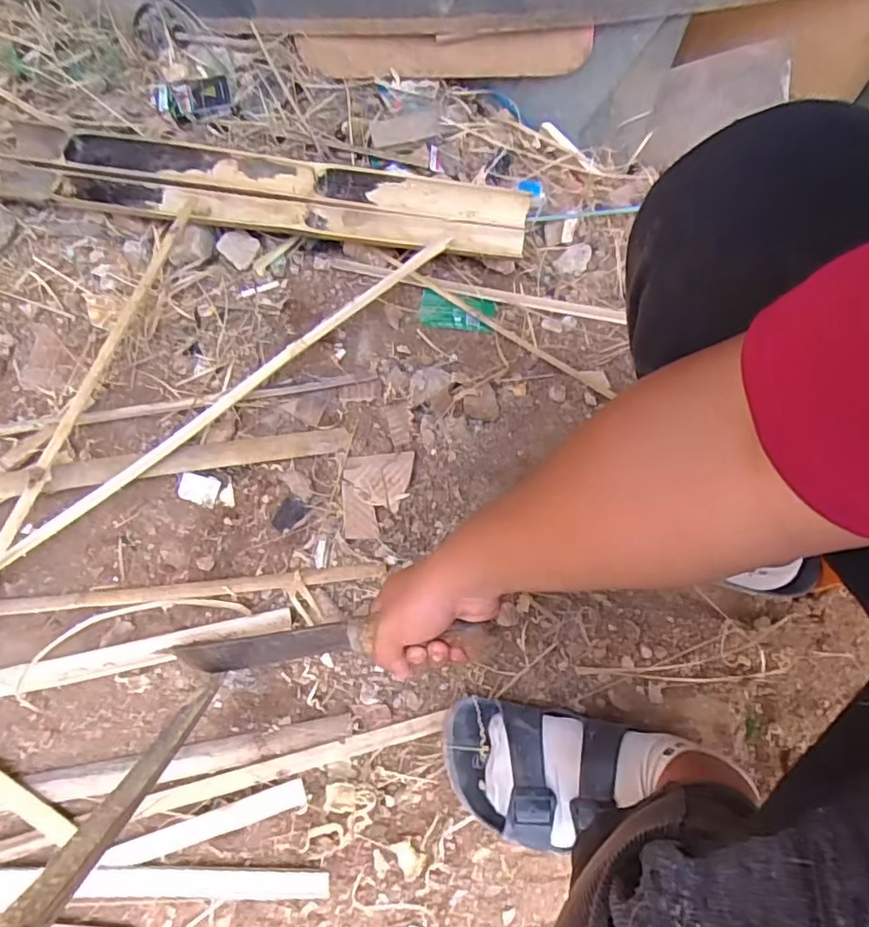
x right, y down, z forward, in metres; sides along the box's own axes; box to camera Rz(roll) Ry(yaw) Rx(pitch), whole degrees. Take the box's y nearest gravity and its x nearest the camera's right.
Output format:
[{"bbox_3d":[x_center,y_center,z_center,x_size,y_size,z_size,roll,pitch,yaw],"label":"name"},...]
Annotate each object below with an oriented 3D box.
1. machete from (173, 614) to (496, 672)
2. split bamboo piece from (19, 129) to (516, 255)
[{"bbox_3d":[-0.103,0.162,0.522,0.327,0.033,0.035,-12,65,24],"label":"machete"},{"bbox_3d":[-0.228,-0.370,0.789,0.686,0.029,0.126,9,67,5],"label":"split bamboo piece"}]

